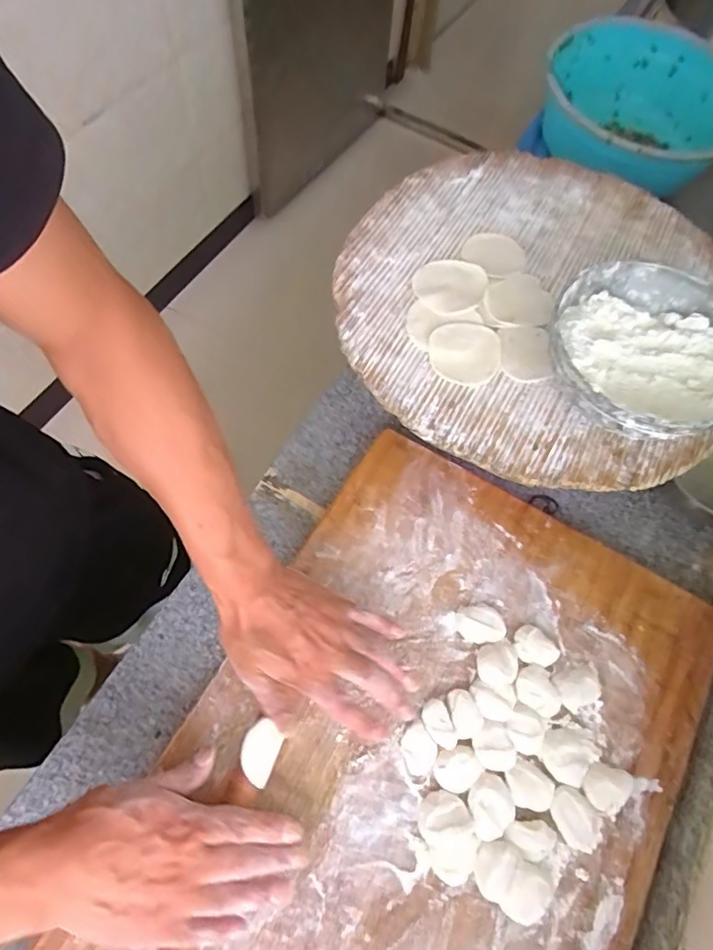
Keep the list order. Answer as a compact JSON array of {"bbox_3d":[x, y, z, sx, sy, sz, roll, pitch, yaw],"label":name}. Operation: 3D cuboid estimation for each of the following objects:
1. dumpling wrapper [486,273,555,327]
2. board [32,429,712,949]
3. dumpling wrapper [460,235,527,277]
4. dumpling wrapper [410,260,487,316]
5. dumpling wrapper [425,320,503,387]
[{"bbox_3d":[0.167,-0.178,0.559,0.065,0.007,0.072,24,60,9],"label":"dumpling wrapper"},{"bbox_3d":[0.044,0.268,0.455,0.381,0.019,0.578,28,68,14],"label":"board"},{"bbox_3d":[0.150,-0.240,0.600,0.068,0.005,0.060,18,61,4],"label":"dumpling wrapper"},{"bbox_3d":[0.097,-0.194,0.566,0.074,0.005,0.070,0,64,1],"label":"dumpling wrapper"},{"bbox_3d":[0.103,-0.117,0.533,0.068,0.008,0.072,10,65,0],"label":"dumpling wrapper"}]

